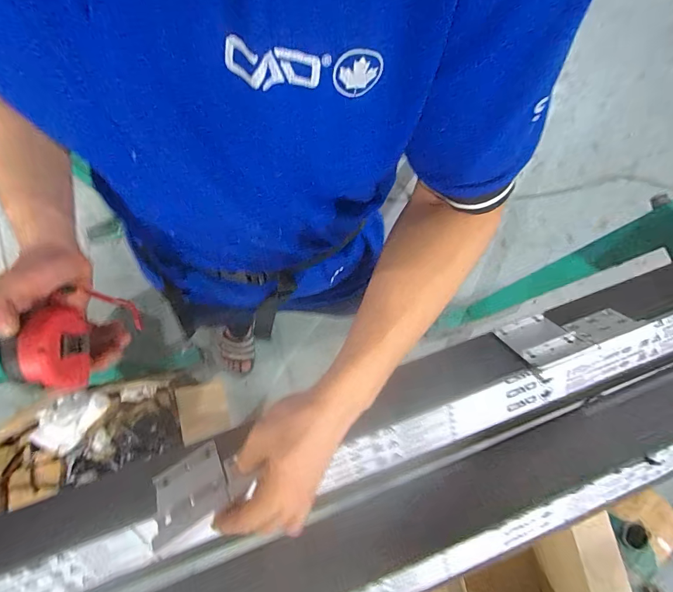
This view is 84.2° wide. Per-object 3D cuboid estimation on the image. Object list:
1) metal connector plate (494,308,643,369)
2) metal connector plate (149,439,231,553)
[{"bbox_3d":[0.271,0.042,0.443,0.135,0.080,0.011,-18,117,-4],"label":"metal connector plate"},{"bbox_3d":[-0.145,0.190,0.367,0.070,0.092,0.009,-31,115,-15],"label":"metal connector plate"}]

